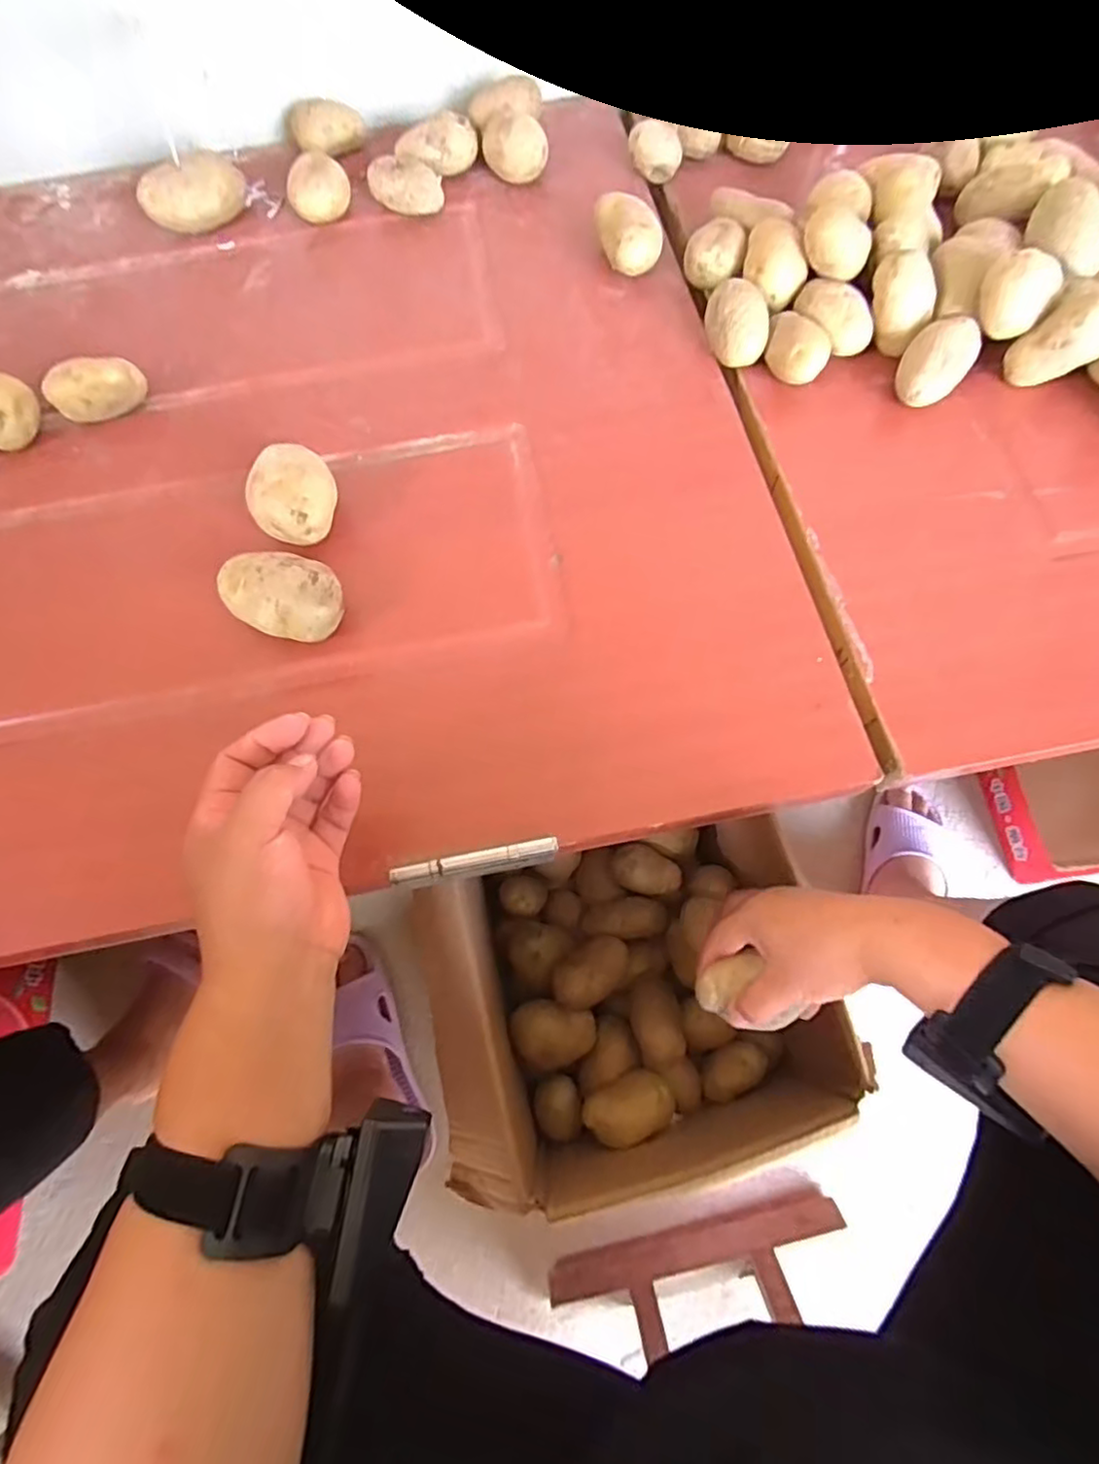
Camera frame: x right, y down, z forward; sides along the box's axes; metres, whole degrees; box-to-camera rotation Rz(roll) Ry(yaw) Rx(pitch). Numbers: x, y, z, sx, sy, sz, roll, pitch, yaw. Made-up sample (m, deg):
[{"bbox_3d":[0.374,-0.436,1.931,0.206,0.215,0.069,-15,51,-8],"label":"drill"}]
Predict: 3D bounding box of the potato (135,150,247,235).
[{"bbox_3d":[-0.332,-0.505,0.599,0.096,0.048,0.043,-36,74,-10],"label":"potato"}]

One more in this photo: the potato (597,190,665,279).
[{"bbox_3d":[0.070,-0.433,0.562,0.045,0.041,0.070,-15,71,-4],"label":"potato"}]

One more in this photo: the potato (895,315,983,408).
[{"bbox_3d":[0.308,-0.293,0.513,0.048,0.044,0.066,32,75,12],"label":"potato"}]

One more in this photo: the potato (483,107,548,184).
[{"bbox_3d":[-0.032,-0.548,0.603,0.058,0.049,0.047,-7,71,-1],"label":"potato"}]

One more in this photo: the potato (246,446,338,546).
[{"bbox_3d":[-0.184,-0.168,0.467,0.060,0.051,0.059,0,71,1],"label":"potato"}]

